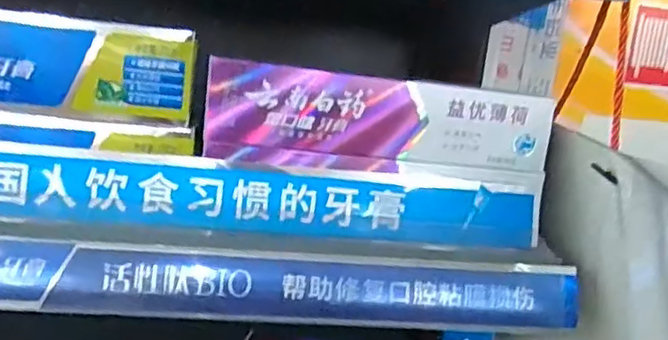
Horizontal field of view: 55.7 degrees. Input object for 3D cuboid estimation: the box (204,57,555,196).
[{"bbox_3d":[0.033,-0.023,0.372,0.210,0.059,0.032,5,12,-12],"label":"box"}]

